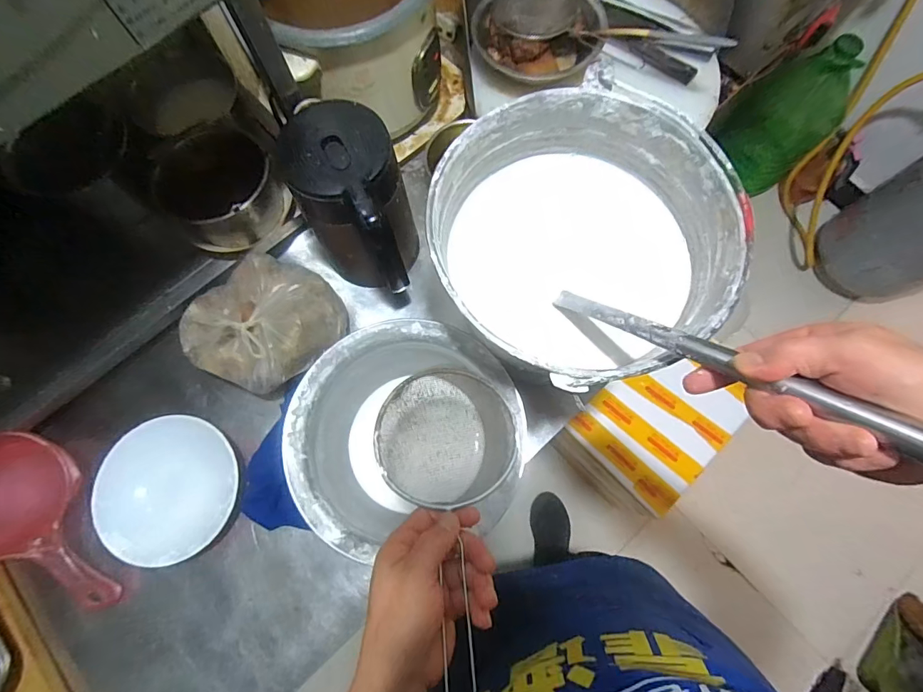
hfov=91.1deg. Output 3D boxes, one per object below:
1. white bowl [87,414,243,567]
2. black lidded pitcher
[{"bbox_3d":[-0.395,0.190,0.613,0.188,0.044,0.179,0,75,1],"label":"white bowl"},{"bbox_3d":[-0.136,-0.173,0.608,0.132,0.216,0.185,-20,76,-4],"label":"black lidded pitcher"}]

